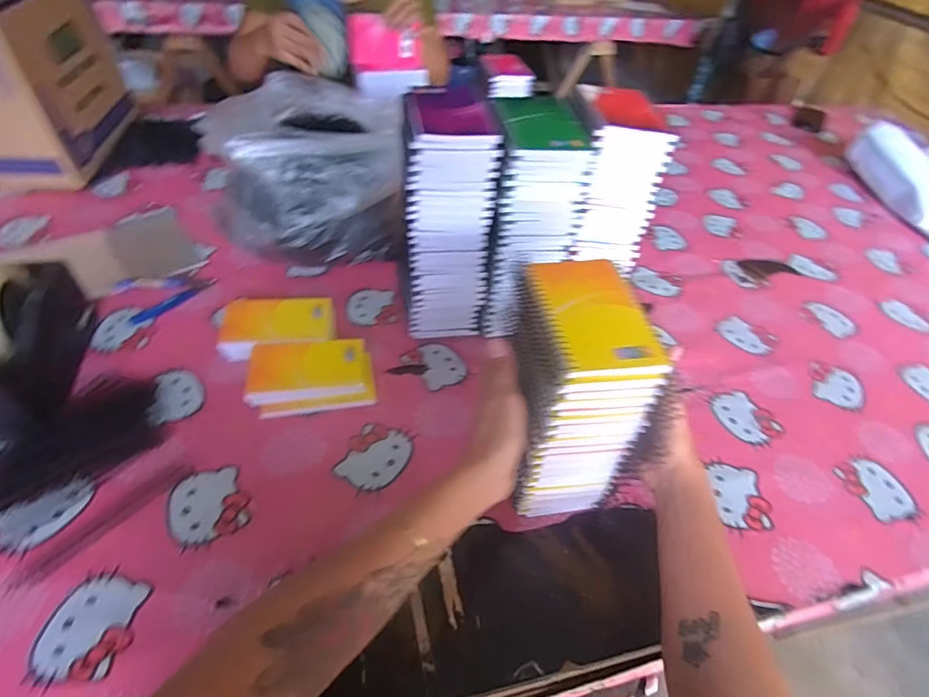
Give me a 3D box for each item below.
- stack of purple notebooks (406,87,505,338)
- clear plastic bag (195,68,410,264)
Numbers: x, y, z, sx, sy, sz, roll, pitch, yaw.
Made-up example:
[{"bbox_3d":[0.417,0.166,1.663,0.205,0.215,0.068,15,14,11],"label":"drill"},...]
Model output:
[{"bbox_3d":[-0.023,-0.146,0.610,0.096,0.290,0.102,-2,46,-9],"label":"stack of purple notebooks"},{"bbox_3d":[-0.246,-0.259,0.757,0.247,0.202,0.293,-13,49,-19],"label":"clear plastic bag"}]

